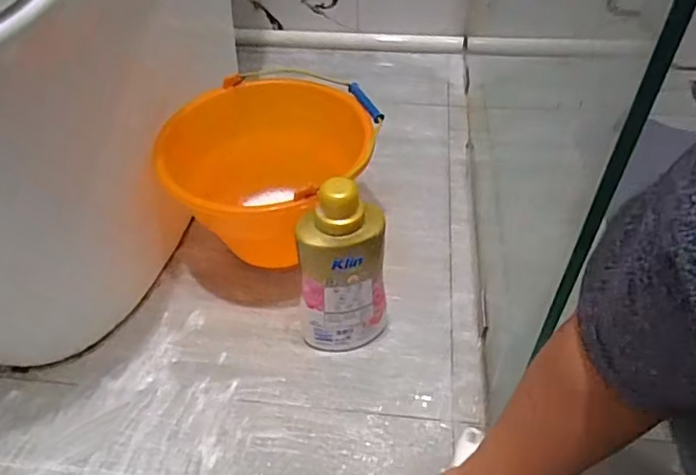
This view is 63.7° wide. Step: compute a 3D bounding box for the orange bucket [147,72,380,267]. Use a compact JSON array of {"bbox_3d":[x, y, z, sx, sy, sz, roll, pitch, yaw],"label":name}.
[{"bbox_3d":[-0.092,-0.064,0.730,0.257,0.188,0.254,-1,47,1],"label":"orange bucket"}]

